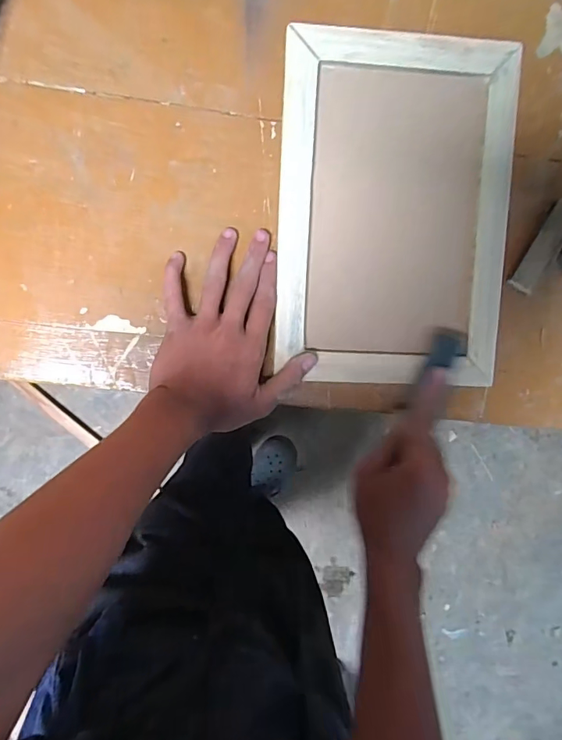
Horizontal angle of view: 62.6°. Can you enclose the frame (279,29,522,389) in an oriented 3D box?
[{"bbox_3d":[0.100,-0.134,0.408,0.199,0.028,0.286,1,95,-4],"label":"frame"}]

